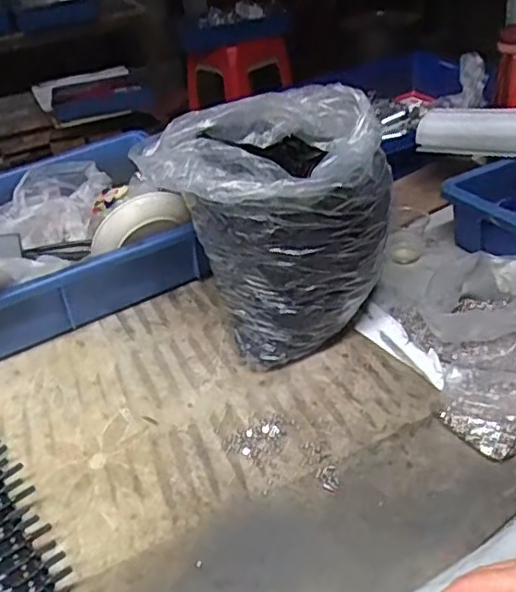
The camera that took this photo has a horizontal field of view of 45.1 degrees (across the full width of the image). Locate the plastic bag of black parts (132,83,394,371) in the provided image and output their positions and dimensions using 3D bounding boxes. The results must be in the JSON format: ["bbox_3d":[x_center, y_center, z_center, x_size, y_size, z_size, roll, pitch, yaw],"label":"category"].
[{"bbox_3d":[0.020,-0.065,0.579,0.203,0.194,0.155,-14,35,-10],"label":"plastic bag of black parts"}]

